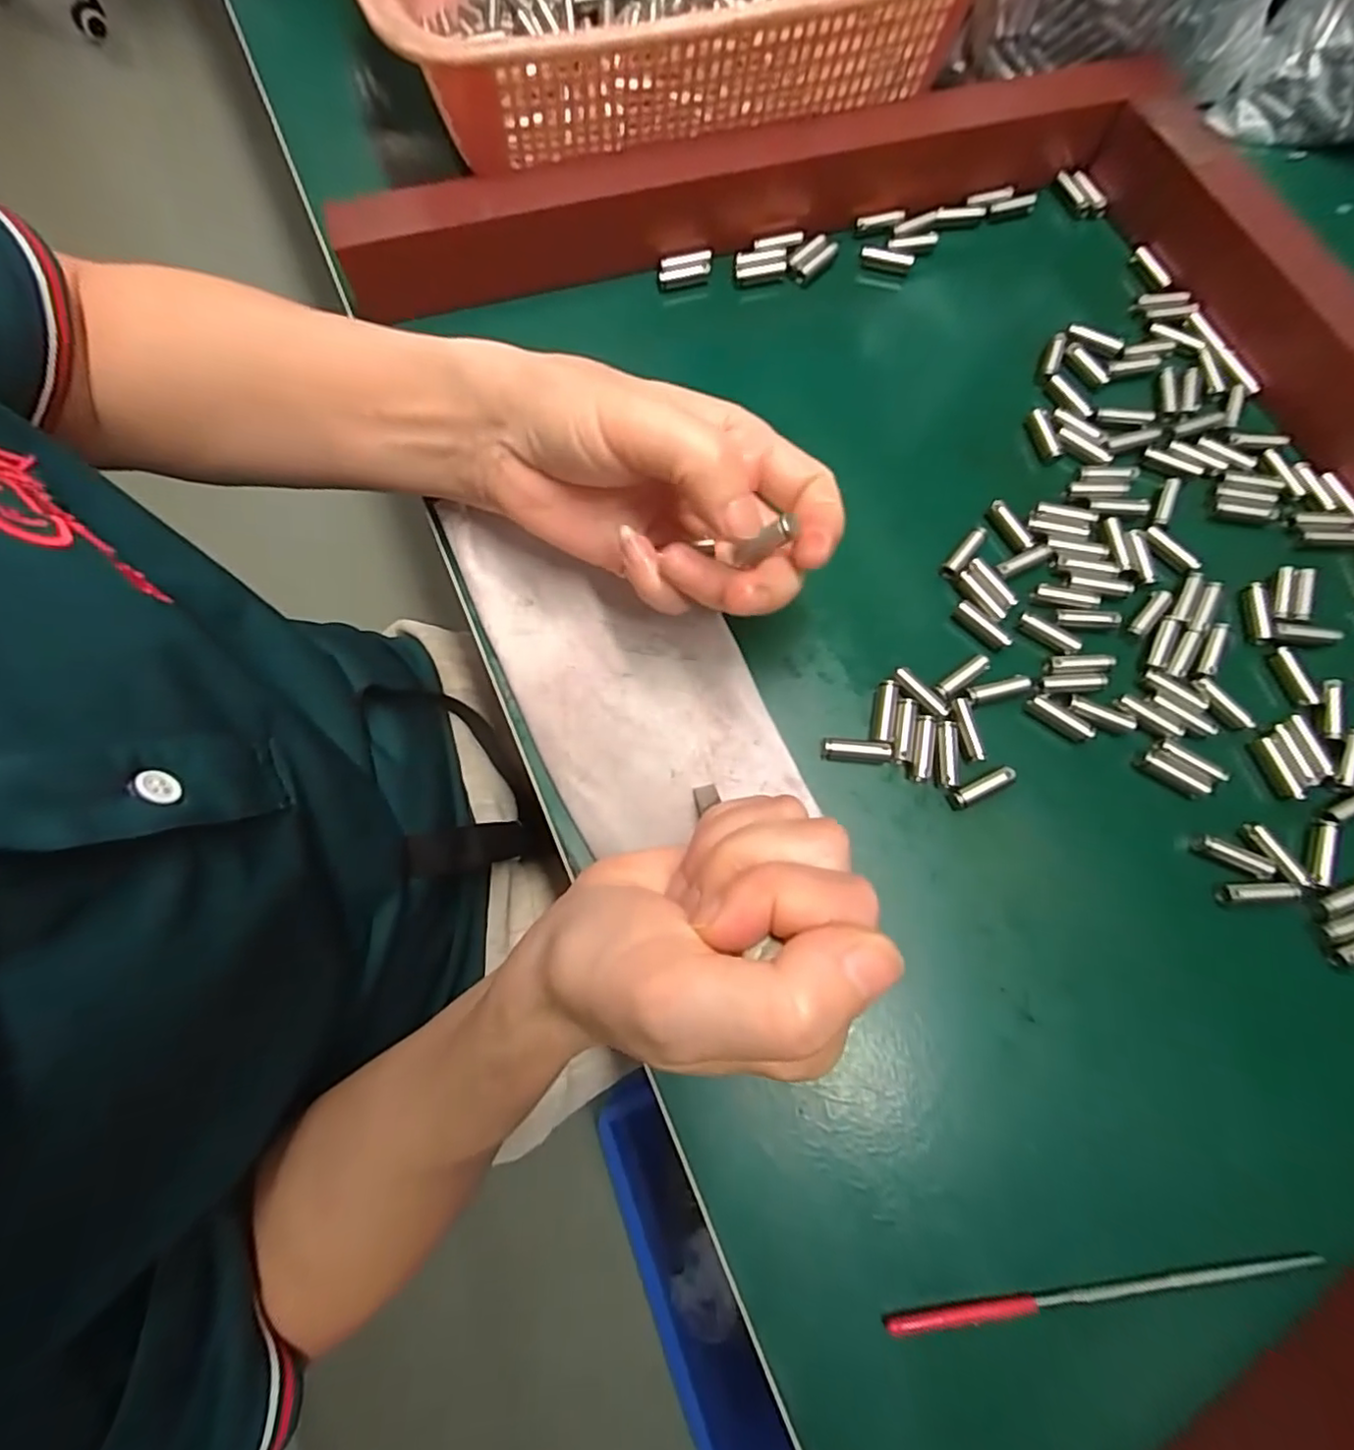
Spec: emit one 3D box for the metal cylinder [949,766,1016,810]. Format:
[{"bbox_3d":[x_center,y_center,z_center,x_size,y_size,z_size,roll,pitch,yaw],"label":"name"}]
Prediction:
[{"bbox_3d":[0.114,0.023,0.235,0.025,0.004,0.007,-25,77,-5],"label":"metal cylinder"}]

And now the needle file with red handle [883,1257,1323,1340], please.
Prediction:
[{"bbox_3d":[0.130,0.174,0.192,0.133,0.006,0.004,-7,76,-1],"label":"needle file with red handle"}]

